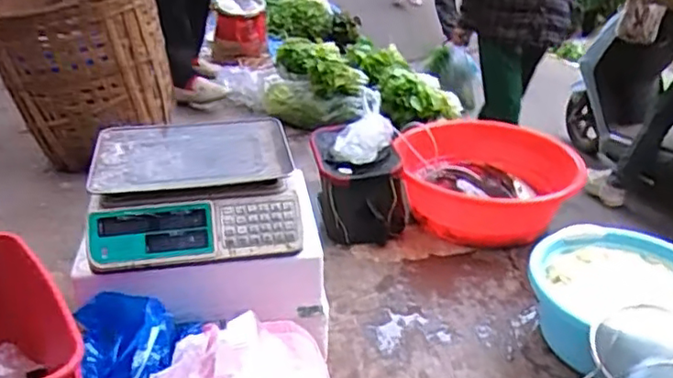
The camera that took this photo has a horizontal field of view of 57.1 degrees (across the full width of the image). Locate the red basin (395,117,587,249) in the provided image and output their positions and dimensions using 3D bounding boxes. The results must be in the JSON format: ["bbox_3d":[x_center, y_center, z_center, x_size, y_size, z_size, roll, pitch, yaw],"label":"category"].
[{"bbox_3d":[0.385,-0.027,1.595,0.441,0.180,0.418,0,30,0],"label":"red basin"}]

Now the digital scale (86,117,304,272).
[{"bbox_3d":[-0.242,-0.006,1.071,0.339,0.128,0.303,-4,30,-7],"label":"digital scale"}]

